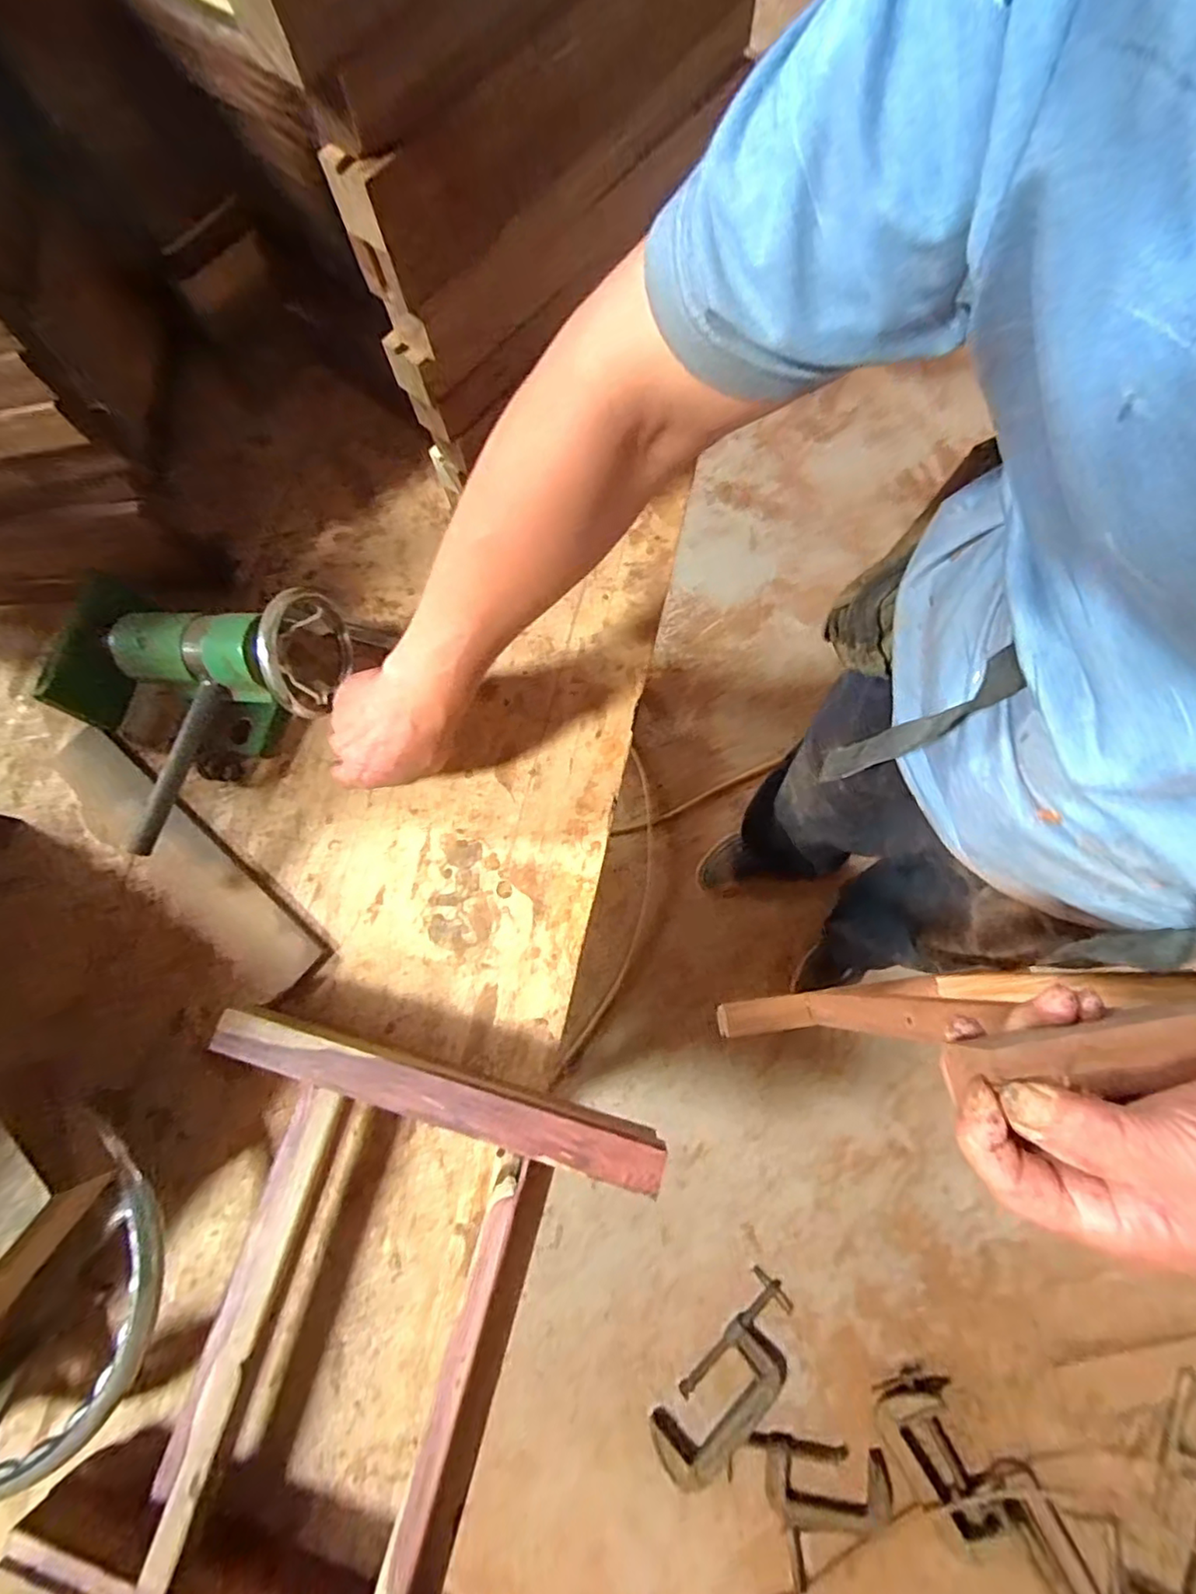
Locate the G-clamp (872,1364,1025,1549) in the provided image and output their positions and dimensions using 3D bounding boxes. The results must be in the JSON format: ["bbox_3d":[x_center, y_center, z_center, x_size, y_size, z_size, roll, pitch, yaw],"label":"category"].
[{"bbox_3d":[0.562,1.082,1.007,0.140,0.027,0.241,-24,76,-4],"label":"G-clamp"}]

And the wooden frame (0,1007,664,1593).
[{"bbox_3d":[-0.155,0.349,0.409,0.321,0.069,0.333,15,77,5],"label":"wooden frame"}]

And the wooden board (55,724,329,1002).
[{"bbox_3d":[-0.361,0.053,0.527,0.306,0.027,0.069,38,80,10],"label":"wooden board"}]

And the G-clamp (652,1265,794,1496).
[{"bbox_3d":[0.226,0.992,1.039,0.132,0.033,0.325,42,81,11],"label":"G-clamp"}]

